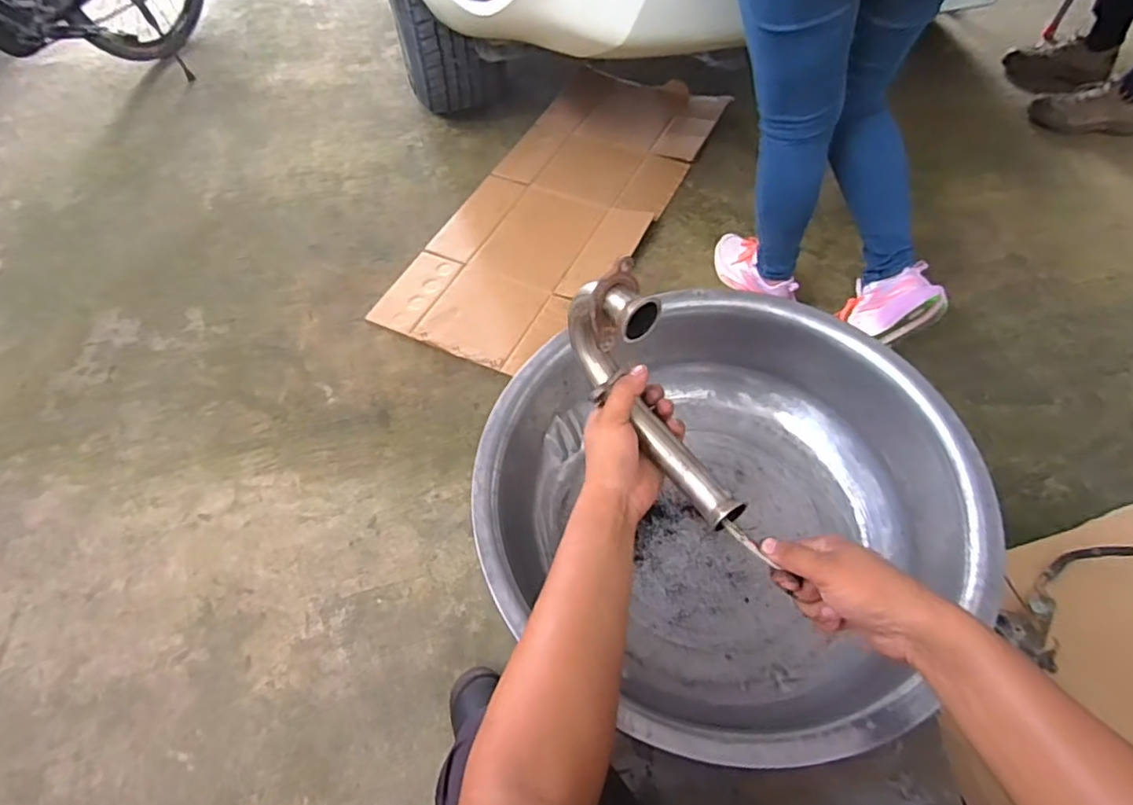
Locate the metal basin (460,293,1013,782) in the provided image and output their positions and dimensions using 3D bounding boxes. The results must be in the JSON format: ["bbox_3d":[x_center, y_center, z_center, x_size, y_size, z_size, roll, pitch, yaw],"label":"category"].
[{"bbox_3d":[0.162,0.117,0.681,0.495,0.162,0.487,-1,58,1],"label":"metal basin"}]

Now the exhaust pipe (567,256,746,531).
[{"bbox_3d":[0.069,0.001,0.546,0.053,0.104,0.234,-27,98,-14],"label":"exhaust pipe"}]

